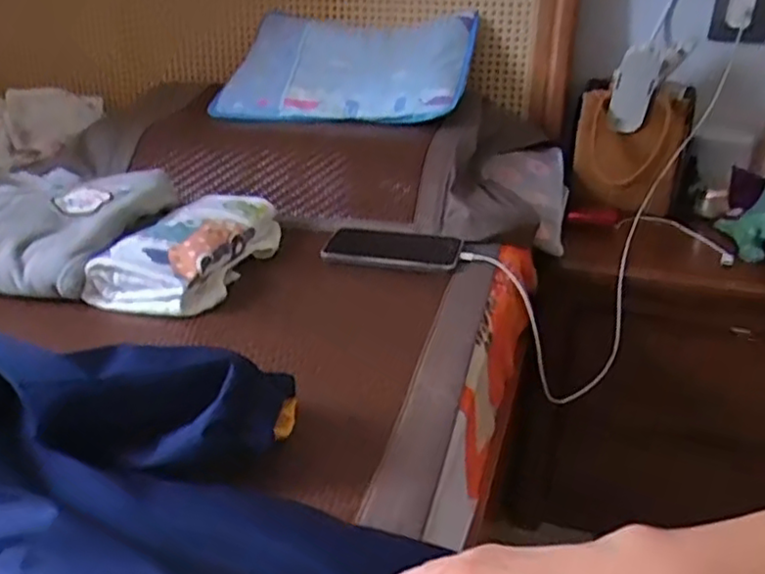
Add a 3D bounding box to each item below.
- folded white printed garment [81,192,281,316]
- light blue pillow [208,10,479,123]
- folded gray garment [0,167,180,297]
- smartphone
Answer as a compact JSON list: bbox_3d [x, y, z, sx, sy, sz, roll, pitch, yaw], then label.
[{"bbox_3d":[-0.210,-0.044,0.774,0.119,0.060,0.246,11,27,21],"label":"folded white printed garment"},{"bbox_3d":[-0.058,-0.362,1.099,0.392,0.040,0.267,6,55,14],"label":"light blue pillow"},{"bbox_3d":[-0.389,-0.077,0.776,0.223,0.070,0.209,7,26,12],"label":"folded gray garment"},{"bbox_3d":[0.013,-0.047,0.819,0.160,0.018,0.084,5,26,9],"label":"smartphone"}]

